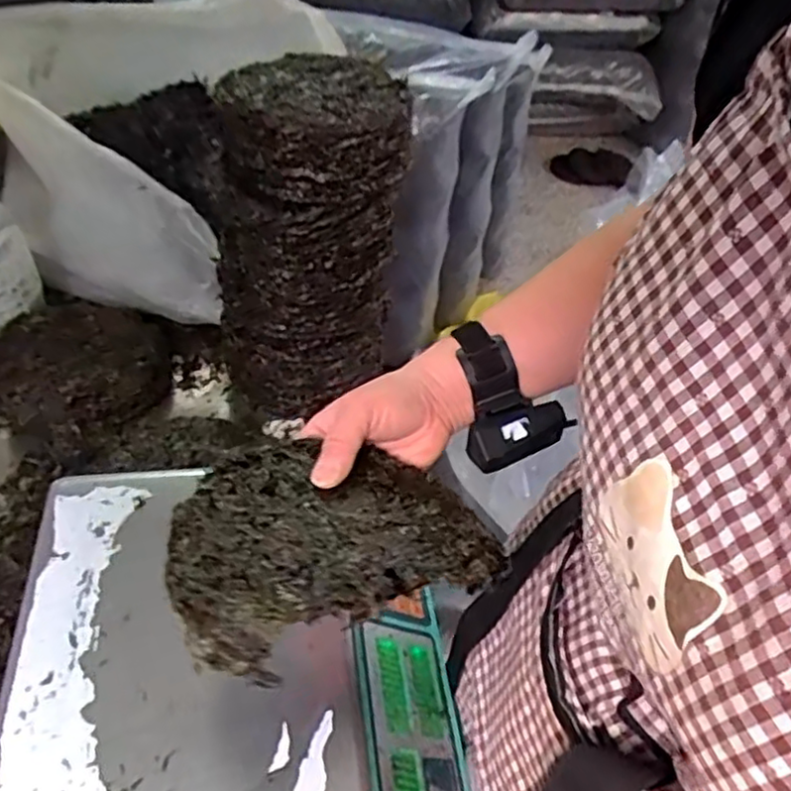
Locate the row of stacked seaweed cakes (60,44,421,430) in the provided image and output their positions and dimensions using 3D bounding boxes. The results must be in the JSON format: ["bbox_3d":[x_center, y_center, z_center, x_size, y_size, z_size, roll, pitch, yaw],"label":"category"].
[{"bbox_3d":[-0.107,-0.181,0.852,0.215,0.376,0.207,9,44,3],"label":"row of stacked seaweed cakes"}]

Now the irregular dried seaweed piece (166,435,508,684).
[{"bbox_3d":[-0.041,0.080,0.410,0.189,0.010,0.139,-13,45,-36],"label":"irregular dried seaweed piece"}]

